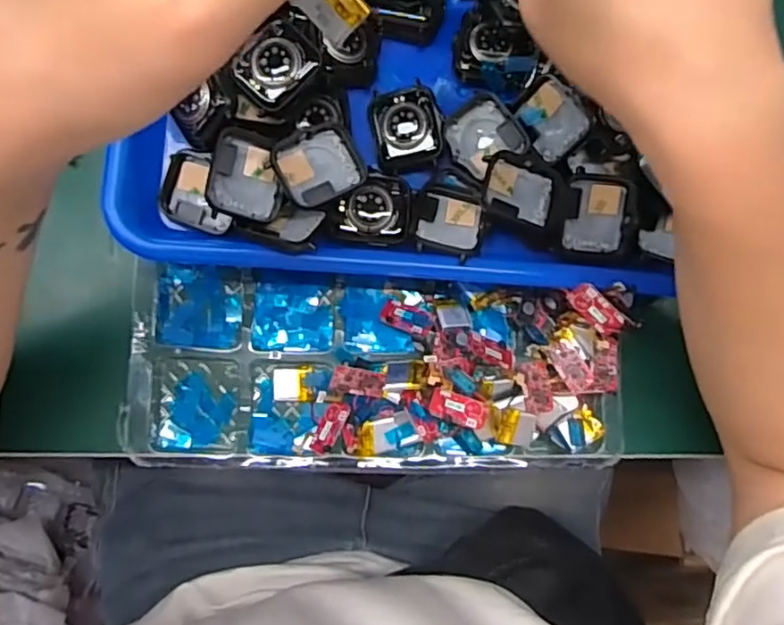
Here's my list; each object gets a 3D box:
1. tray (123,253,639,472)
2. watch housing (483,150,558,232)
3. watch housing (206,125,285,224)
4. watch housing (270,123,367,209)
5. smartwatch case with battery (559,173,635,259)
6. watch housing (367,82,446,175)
[{"bbox_3d":[-0.004,0.032,0.326,0.256,0.032,0.102,3,82,-4],"label":"tray"},{"bbox_3d":[0.067,-0.063,0.327,0.040,0.017,0.035,12,82,-3],"label":"watch housing"},{"bbox_3d":[-0.070,-0.067,0.304,0.036,0.006,0.042,8,84,-33],"label":"watch housing"},{"bbox_3d":[-0.036,-0.073,0.308,0.039,0.012,0.035,-31,86,-8],"label":"watch housing"},{"bbox_3d":[0.106,-0.050,0.322,0.035,0.011,0.039,6,82,-4],"label":"smartwatch case with battery"},{"bbox_3d":[0.008,-0.099,0.329,0.036,0.012,0.046,-8,83,-6],"label":"watch housing"}]

